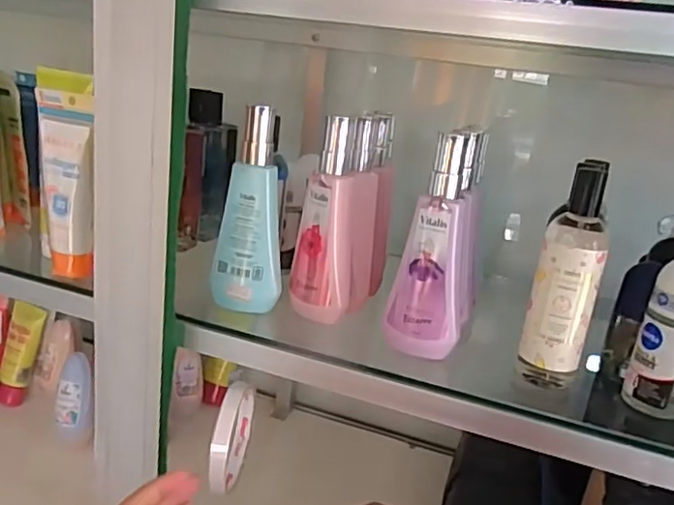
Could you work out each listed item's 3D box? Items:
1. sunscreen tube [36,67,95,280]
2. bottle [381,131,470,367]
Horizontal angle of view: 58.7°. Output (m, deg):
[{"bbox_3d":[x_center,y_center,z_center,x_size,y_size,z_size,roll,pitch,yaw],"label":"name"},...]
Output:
[{"bbox_3d":[-0.215,-0.058,0.476,0.043,0.151,0.036,0,19,-21],"label":"sunscreen tube"},{"bbox_3d":[0.069,-0.002,0.421,0.049,0.155,0.026,8,18,2],"label":"bottle"}]

